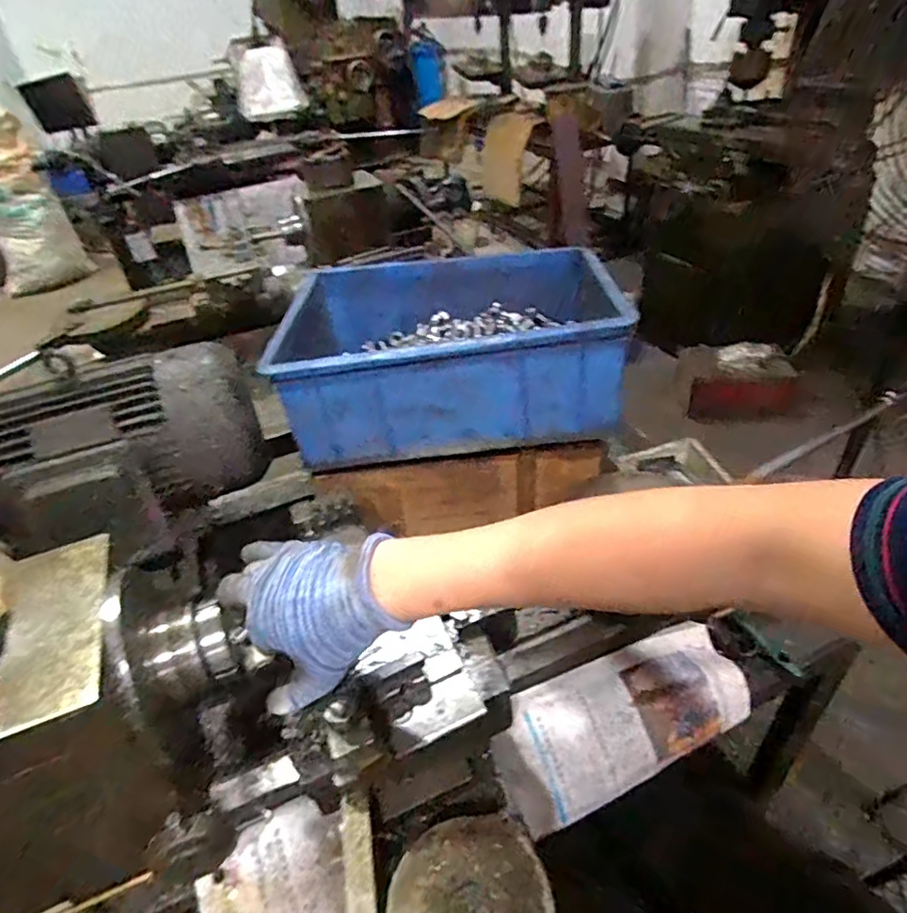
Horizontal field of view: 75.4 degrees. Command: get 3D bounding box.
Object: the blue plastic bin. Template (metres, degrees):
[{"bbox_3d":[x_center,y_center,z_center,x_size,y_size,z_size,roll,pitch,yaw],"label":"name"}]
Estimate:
[{"bbox_3d":[-0.003,-0.153,0.762,0.390,0.139,0.308,-5,38,2],"label":"blue plastic bin"}]

